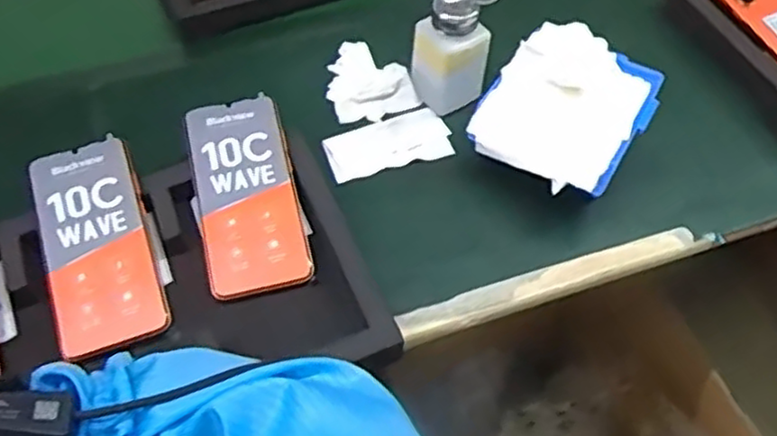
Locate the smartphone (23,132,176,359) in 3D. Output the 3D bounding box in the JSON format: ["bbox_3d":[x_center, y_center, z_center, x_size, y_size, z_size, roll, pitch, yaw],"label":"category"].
[{"bbox_3d":[-0.216,0.019,0.527,0.075,0.011,0.163,-17,69,-11],"label":"smartphone"}]

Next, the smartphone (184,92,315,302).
[{"bbox_3d":[-0.113,-0.019,0.561,0.078,0.006,0.165,-12,70,-8],"label":"smartphone"}]

